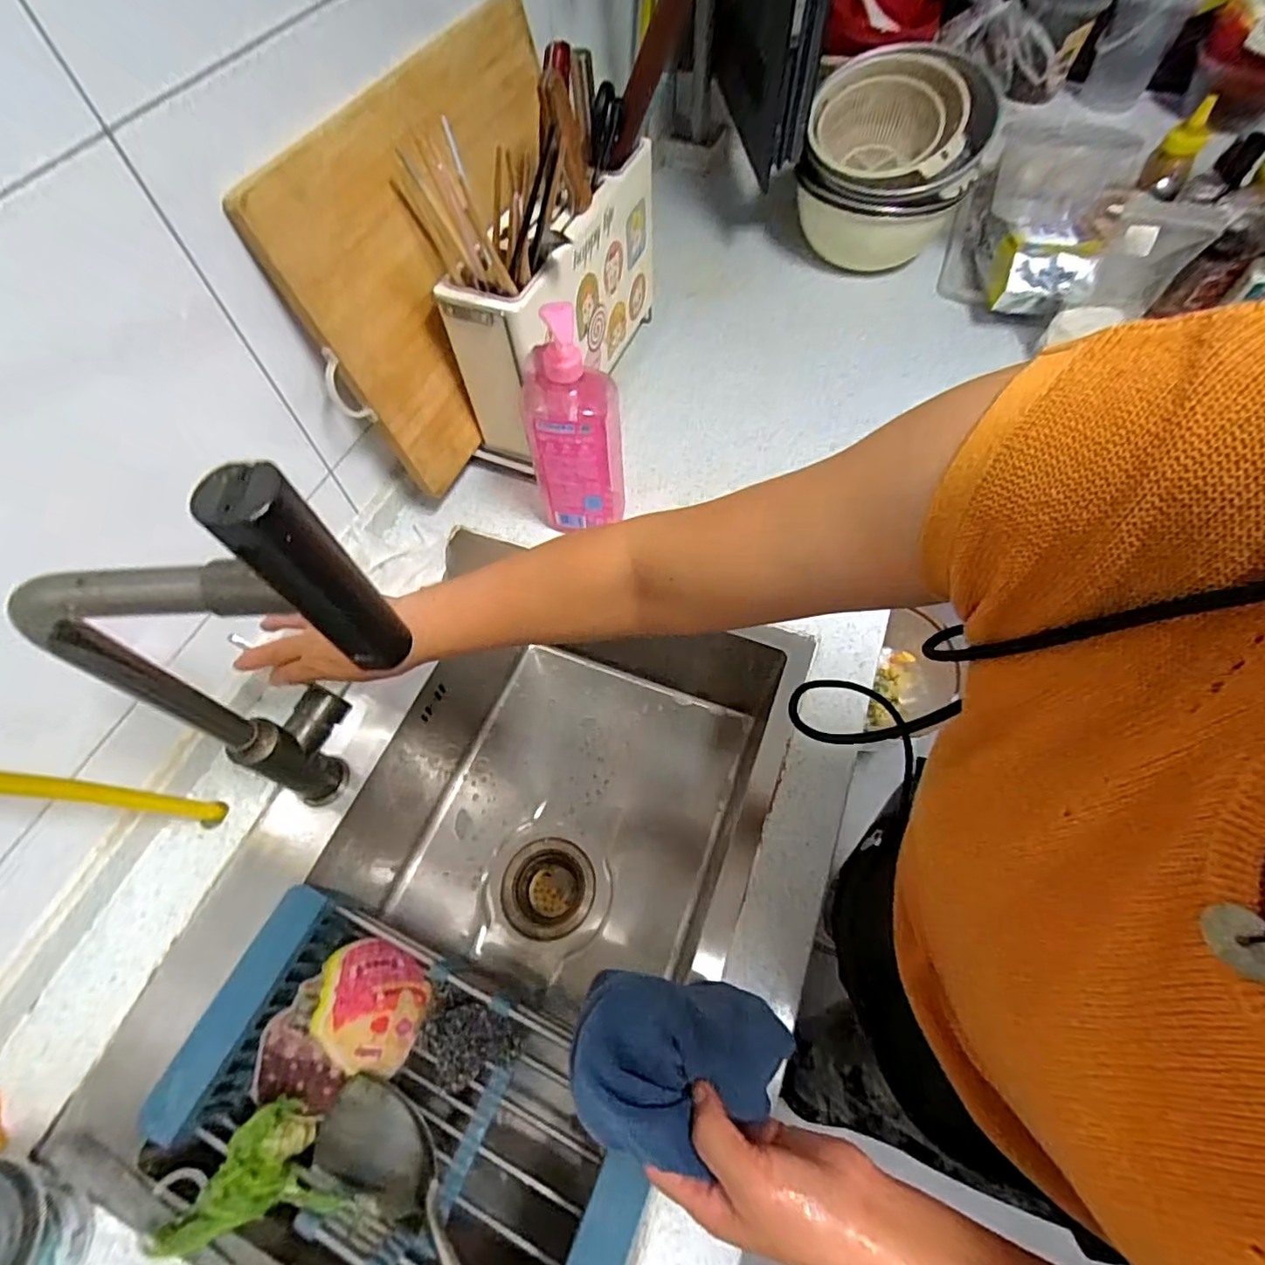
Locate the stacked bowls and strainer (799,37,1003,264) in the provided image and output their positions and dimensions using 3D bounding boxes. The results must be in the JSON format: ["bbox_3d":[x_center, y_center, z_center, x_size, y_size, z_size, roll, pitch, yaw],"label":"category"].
[{"bbox_3d":[0.376,-0.678,0.901,0.240,0.226,0.231,20,63,13],"label":"stacked bowls and strainer"}]

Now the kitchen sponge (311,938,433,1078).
[{"bbox_3d":[-0.235,0.333,0.541,0.093,0.024,0.094,33,41,-18],"label":"kitchen sponge"}]

